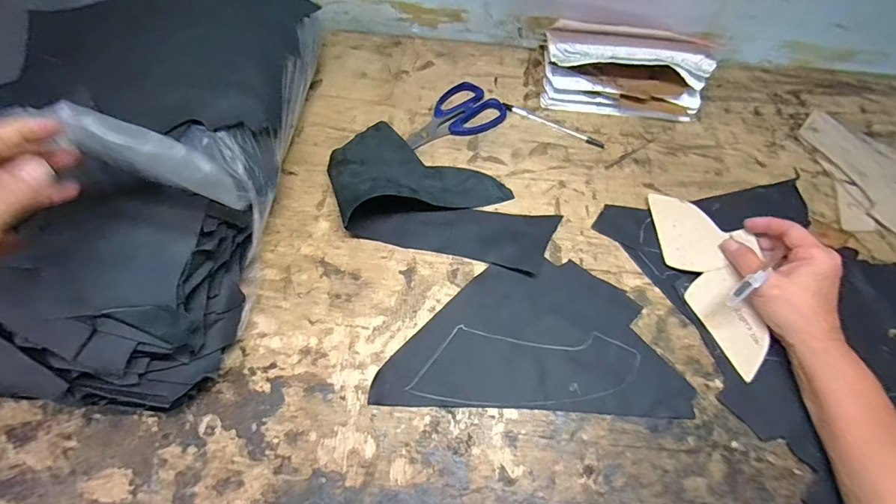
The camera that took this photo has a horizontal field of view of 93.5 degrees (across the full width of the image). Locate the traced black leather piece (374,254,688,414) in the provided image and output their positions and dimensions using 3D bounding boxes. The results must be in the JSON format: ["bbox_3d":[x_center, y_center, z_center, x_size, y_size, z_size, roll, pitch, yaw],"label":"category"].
[{"bbox_3d":[0.076,0.074,0.389,0.261,0.004,0.136,3,60,0],"label":"traced black leather piece"}]

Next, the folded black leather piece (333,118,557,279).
[{"bbox_3d":[-0.004,-0.066,0.441,0.236,0.044,0.141,14,60,7],"label":"folded black leather piece"}]

